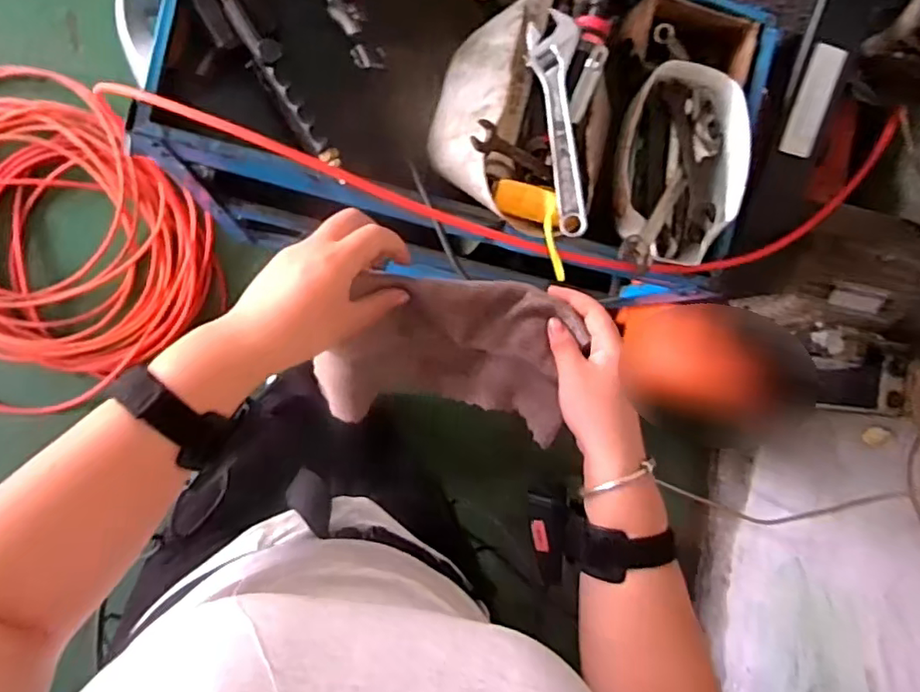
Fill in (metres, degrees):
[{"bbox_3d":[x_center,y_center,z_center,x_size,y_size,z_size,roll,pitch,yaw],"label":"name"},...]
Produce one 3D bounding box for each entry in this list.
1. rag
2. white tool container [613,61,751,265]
[{"bbox_3d":[-0.010,0.006,0.474,0.182,0.098,0.117,6,92,-4],"label":"rag"},{"bbox_3d":[0.264,-0.215,0.720,0.149,0.105,0.245,5,90,-10],"label":"white tool container"}]

